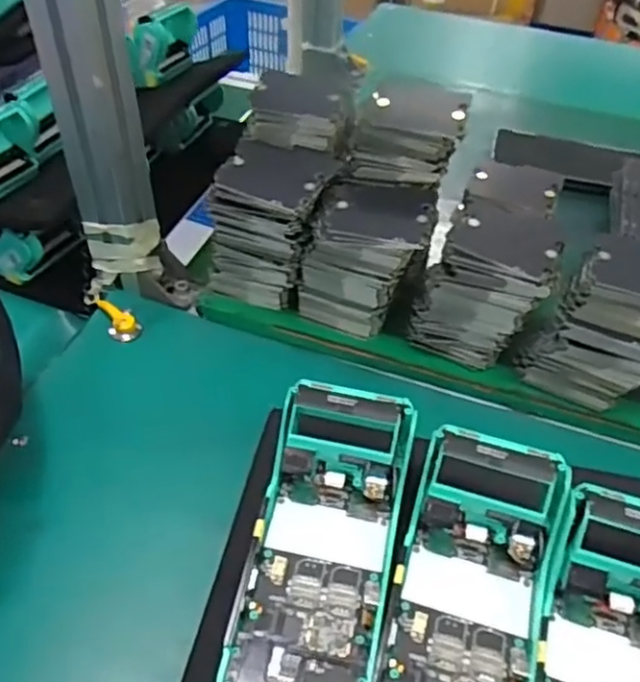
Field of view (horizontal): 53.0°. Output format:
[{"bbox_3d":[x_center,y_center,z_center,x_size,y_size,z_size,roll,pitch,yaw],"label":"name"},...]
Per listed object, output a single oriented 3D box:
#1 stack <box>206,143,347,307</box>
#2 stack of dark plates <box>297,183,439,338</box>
[{"bbox_3d":[-0.038,-0.083,0.477,0.090,0.118,0.076,23,49,18],"label":"stack"},{"bbox_3d":[0.029,-0.055,0.463,0.088,0.109,0.064,11,46,8],"label":"stack of dark plates"}]

